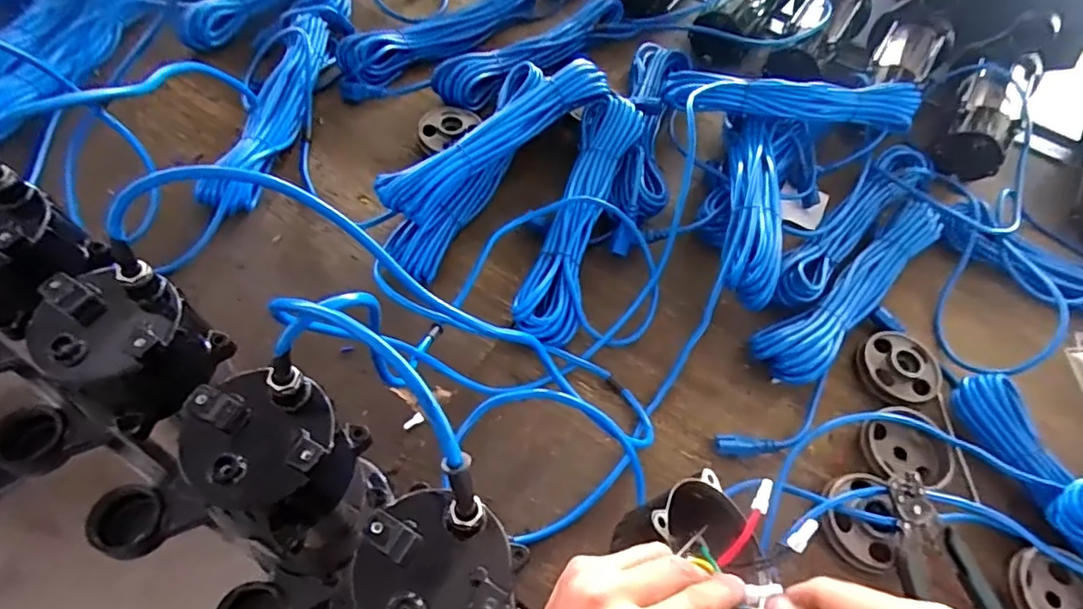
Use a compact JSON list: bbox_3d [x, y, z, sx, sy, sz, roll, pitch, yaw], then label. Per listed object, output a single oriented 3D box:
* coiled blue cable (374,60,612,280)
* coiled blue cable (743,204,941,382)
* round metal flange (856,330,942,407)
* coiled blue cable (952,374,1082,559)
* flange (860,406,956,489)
[{"bbox_3d":[-0.068,-0.187,0.732,0.118,0.094,0.371,34,61,14],"label":"coiled blue cable"},{"bbox_3d":[0.384,-0.024,0.709,0.341,0.040,0.073,-34,68,-24],"label":"coiled blue cable"},{"bbox_3d":[0.407,0.071,0.672,0.093,0.019,0.088,3,58,-5],"label":"round metal flange"},{"bbox_3d":[0.535,0.230,0.579,0.076,0.054,0.353,-20,63,-18],"label":"coiled blue cable"},{"bbox_3d":[0.381,0.149,0.619,0.094,0.030,0.078,11,58,0],"label":"flange"}]

